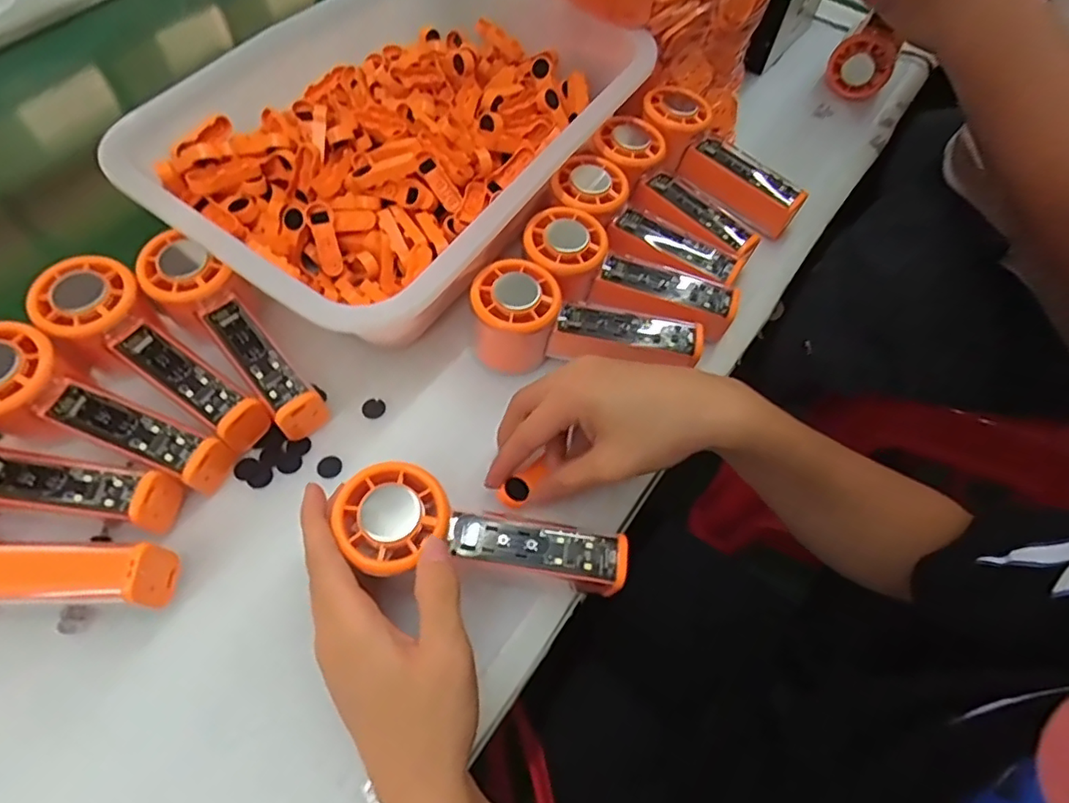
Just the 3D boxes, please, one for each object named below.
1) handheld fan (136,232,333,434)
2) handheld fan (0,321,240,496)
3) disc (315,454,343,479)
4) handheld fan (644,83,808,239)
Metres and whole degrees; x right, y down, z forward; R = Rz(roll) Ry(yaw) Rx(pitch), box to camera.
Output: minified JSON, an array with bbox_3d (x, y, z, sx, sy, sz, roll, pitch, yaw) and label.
[{"bbox_3d":[-0.189,-0.044,0.370,0.047,0.026,0.153,-40,82,-22],"label":"handheld fan"},{"bbox_3d":[-0.258,0.010,0.341,0.159,0.047,0.055,26,61,-6],"label":"handheld fan"},{"bbox_3d":[-0.130,0.041,0.369,0.015,0.004,0.015,1,61,-3],"label":"disc"},{"bbox_3d":[0.153,-0.201,0.477,0.155,0.048,0.065,43,65,-1],"label":"handheld fan"}]

